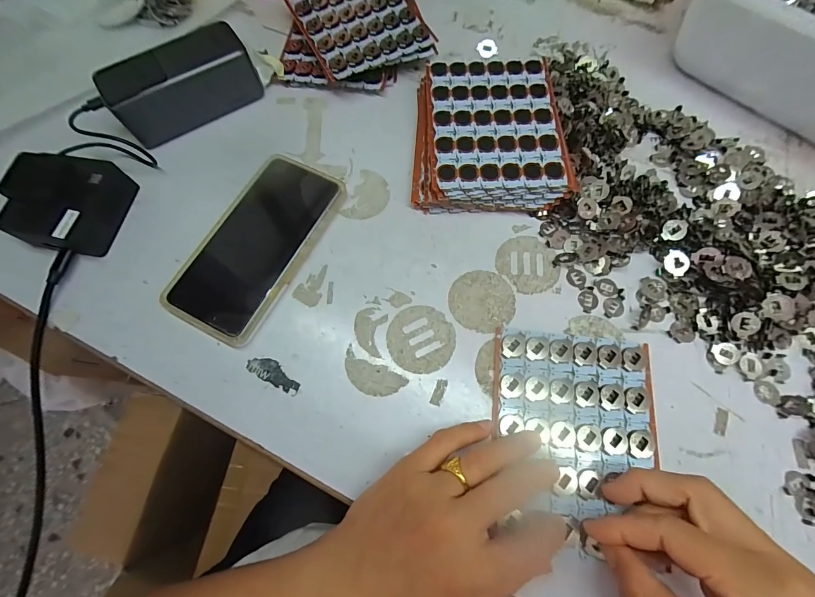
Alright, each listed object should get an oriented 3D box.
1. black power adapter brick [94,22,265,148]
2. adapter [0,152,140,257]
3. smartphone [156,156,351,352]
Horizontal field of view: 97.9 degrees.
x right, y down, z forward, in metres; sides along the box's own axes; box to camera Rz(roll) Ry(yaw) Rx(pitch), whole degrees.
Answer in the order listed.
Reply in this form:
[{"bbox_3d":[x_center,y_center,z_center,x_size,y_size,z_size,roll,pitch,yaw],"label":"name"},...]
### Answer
[{"bbox_3d":[-0.215,-0.208,0.341,0.131,0.047,0.051,-31,74,-10],"label":"black power adapter brick"},{"bbox_3d":[-0.294,-0.082,0.302,0.074,0.037,0.077,9,71,4],"label":"adapter"},{"bbox_3d":[-0.127,-0.048,0.307,0.084,0.015,0.166,25,73,9],"label":"smartphone"}]

